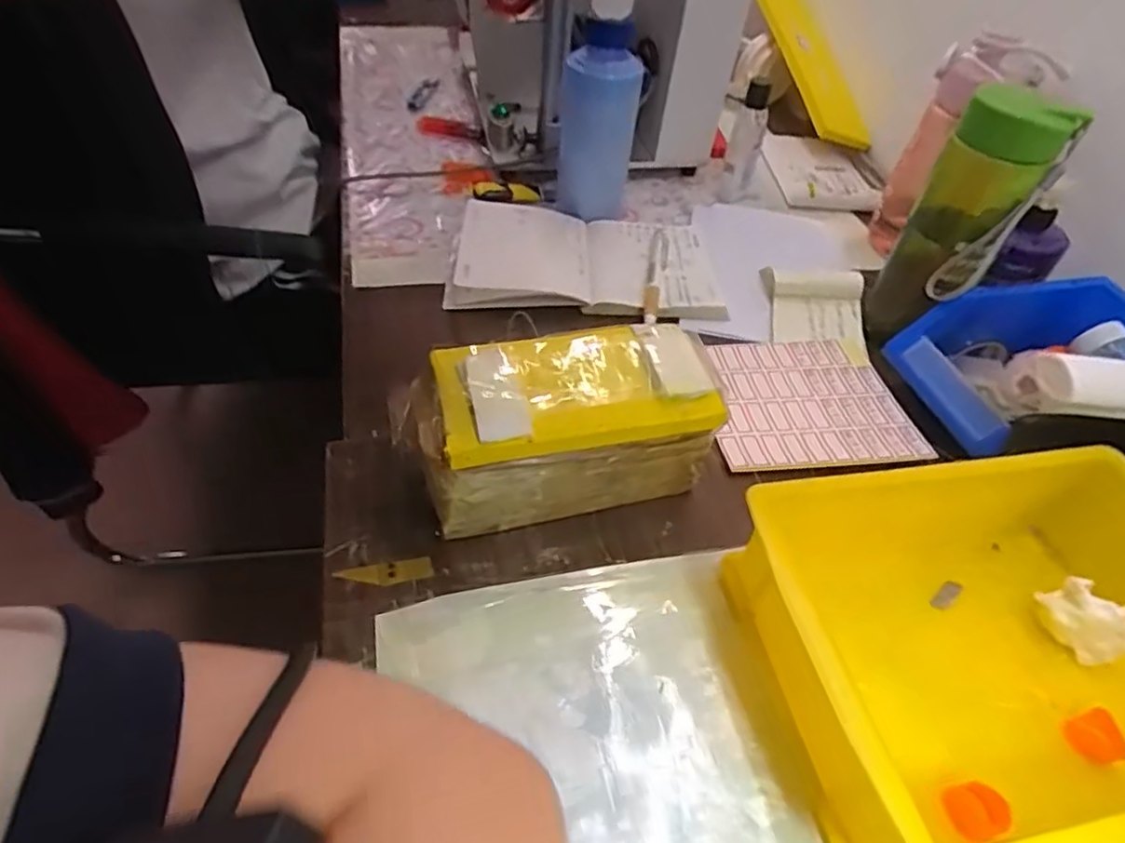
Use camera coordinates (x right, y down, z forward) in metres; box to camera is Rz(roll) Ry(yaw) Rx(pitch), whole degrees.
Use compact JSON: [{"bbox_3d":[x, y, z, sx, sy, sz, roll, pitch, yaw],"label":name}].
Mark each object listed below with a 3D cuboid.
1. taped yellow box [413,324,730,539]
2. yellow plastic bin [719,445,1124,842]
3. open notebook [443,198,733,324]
[{"bbox_3d":[0.002,0.003,0.390,0.166,0.092,0.075,-8,50,-14],"label":"taped yellow box"},{"bbox_3d":[0.228,0.113,0.336,0.251,0.071,0.178,-3,49,-9],"label":"yellow plastic bin"},{"bbox_3d":[0.020,-0.150,0.589,0.234,0.020,0.147,1,48,-6],"label":"open notebook"}]

